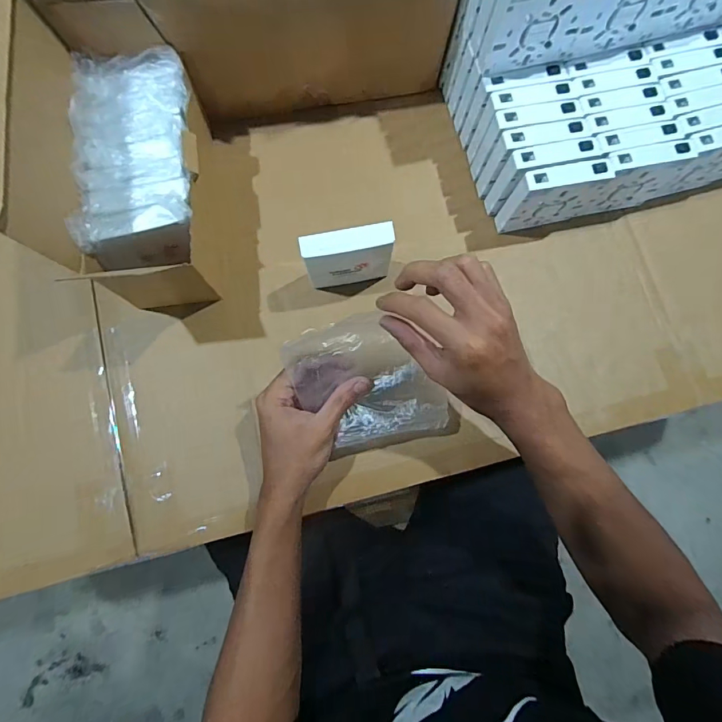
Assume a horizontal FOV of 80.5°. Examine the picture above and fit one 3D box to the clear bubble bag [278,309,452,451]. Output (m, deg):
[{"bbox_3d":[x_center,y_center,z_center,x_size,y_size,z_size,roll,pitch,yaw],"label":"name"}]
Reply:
[{"bbox_3d":[0.008,0.020,0.372,0.129,0.030,0.115,-12,103,-7],"label":"clear bubble bag"}]

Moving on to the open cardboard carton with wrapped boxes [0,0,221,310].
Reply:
[{"bbox_3d":[-0.203,-0.187,0.385,0.123,0.184,0.234,-9,81,-3],"label":"open cardboard carton with wrapped boxes"}]

